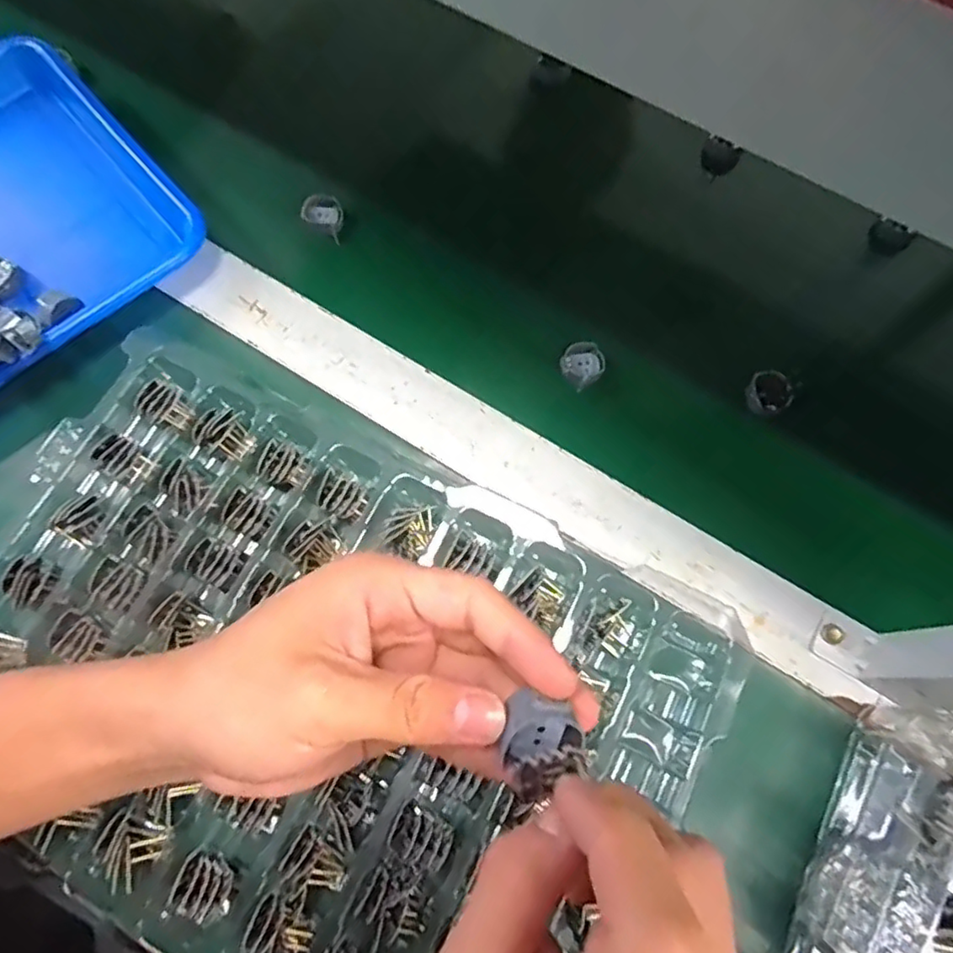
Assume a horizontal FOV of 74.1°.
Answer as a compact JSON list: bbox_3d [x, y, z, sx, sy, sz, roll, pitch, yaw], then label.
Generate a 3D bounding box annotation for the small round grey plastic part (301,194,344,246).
[{"bbox_3d":[-0.112,-0.194,0.467,0.031,0.013,0.031,-3,98,-19],"label":"small round grey plastic part"}]

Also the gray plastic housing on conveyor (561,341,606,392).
[{"bbox_3d":[0.072,-0.076,0.429,0.030,0.009,0.026,-41,77,-12],"label":"gray plastic housing on conveyor"}]

